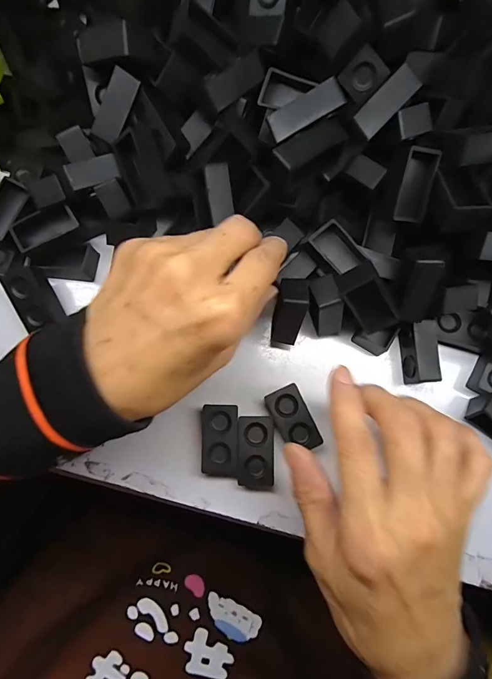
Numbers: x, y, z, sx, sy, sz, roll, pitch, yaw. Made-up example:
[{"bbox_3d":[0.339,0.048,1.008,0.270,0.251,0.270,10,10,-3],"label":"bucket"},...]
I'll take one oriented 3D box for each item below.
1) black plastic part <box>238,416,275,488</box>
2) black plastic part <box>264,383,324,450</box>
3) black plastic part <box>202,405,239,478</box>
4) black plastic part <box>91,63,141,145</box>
[{"bbox_3d":[0.007,0.073,0.237,0.022,0.015,0.043,1,81,2],"label":"black plastic part"},{"bbox_3d":[0.031,0.054,0.239,0.024,0.014,0.042,-25,81,-2],"label":"black plastic part"},{"bbox_3d":[-0.016,0.066,0.239,0.023,0.017,0.044,0,81,2],"label":"black plastic part"},{"bbox_3d":[-0.079,-0.140,0.216,0.016,0.004,0.039,28,109,-12],"label":"black plastic part"}]

